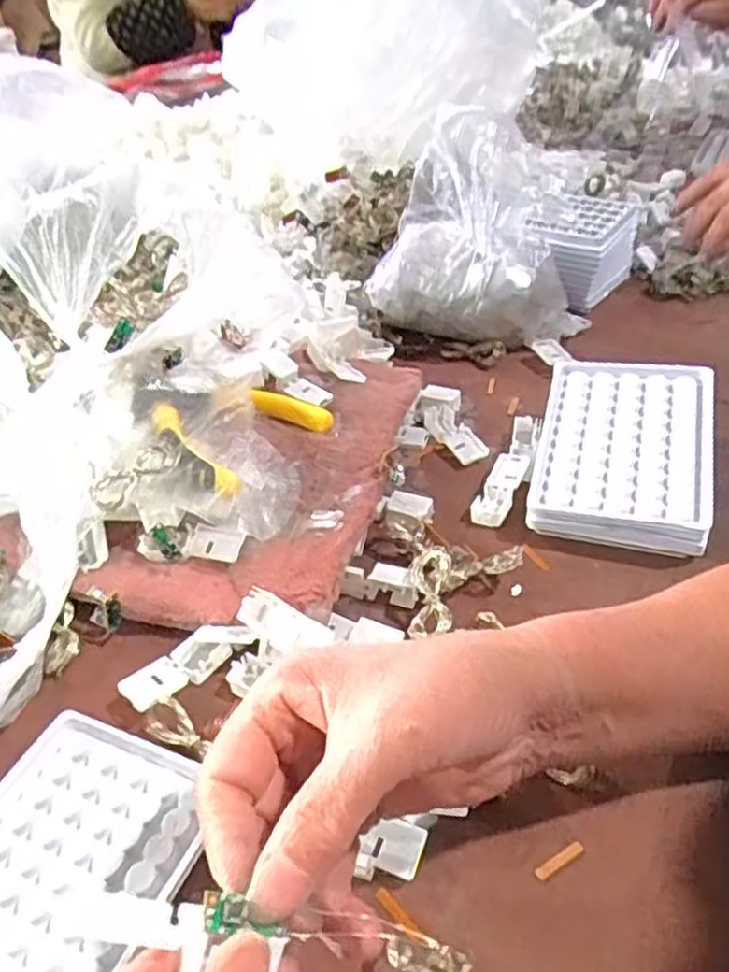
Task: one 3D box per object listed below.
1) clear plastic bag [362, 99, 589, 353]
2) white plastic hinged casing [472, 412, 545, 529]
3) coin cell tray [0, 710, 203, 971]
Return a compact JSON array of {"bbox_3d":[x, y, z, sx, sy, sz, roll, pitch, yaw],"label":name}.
[{"bbox_3d":[0.084,-0.182,0.562,0.161,0.146,0.087,7,42,13],"label":"clear plastic bag"},{"bbox_3d":[0.092,-0.011,0.467,0.021,0.013,0.099,15,44,21],"label":"white plastic hinged casing"},{"bbox_3d":[-0.123,0.154,0.285,0.092,0.014,0.129,13,43,19],"label":"coin cell tray"}]

